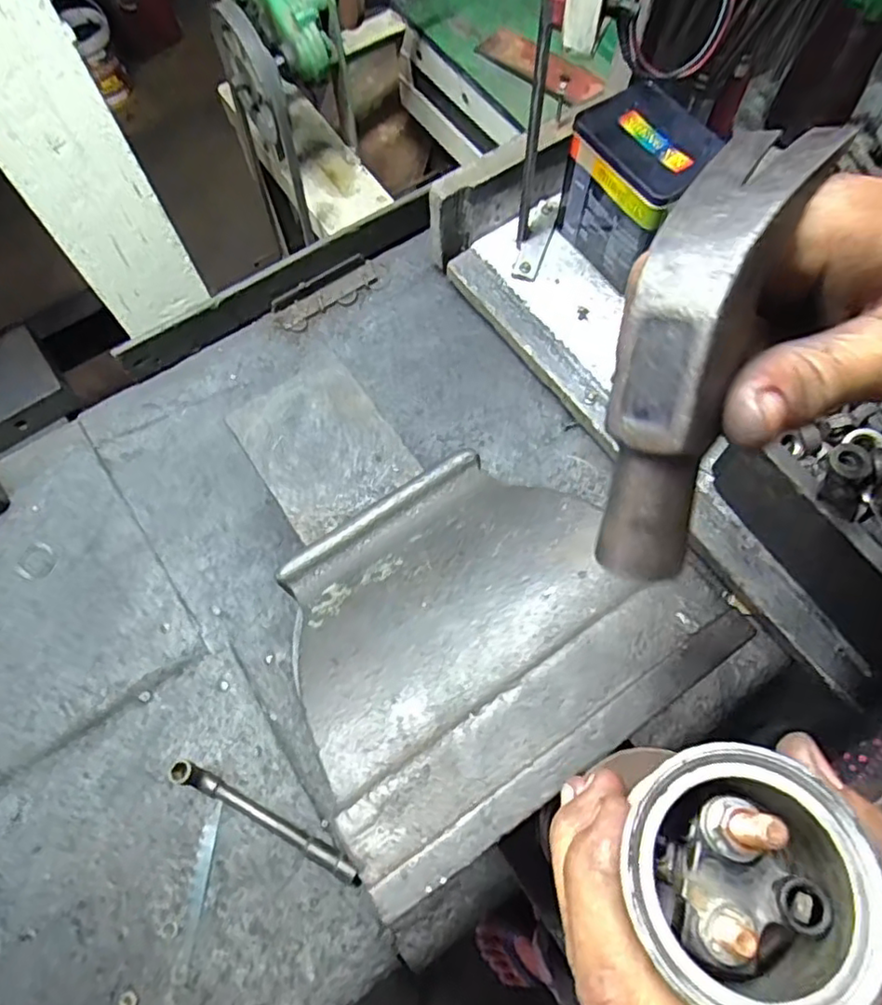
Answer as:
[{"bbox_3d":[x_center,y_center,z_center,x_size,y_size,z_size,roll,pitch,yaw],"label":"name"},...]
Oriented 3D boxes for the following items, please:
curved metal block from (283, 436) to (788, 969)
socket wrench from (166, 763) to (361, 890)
[{"bbox_3d":[0.013,0.063,0.321,0.188,0.092,0.194,-34,71,-12],"label":"curved metal block"},{"bbox_3d":[-0.134,0.246,0.481,0.160,0.035,0.016,27,71,11],"label":"socket wrench"}]

